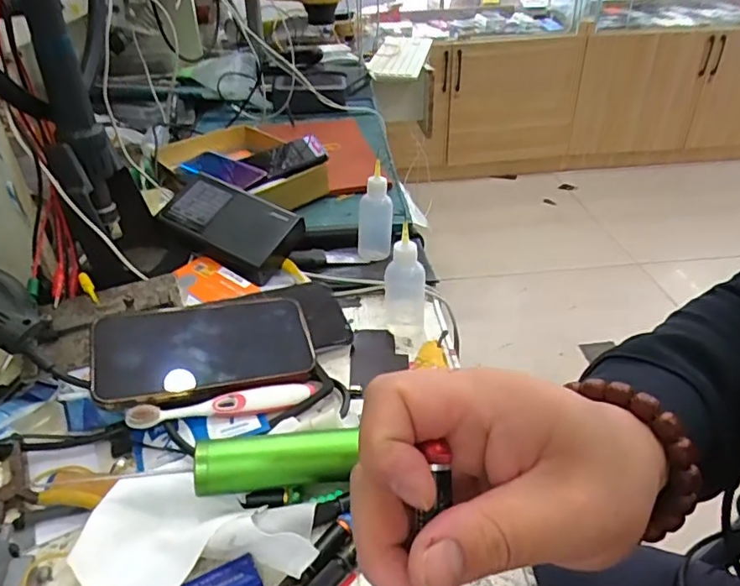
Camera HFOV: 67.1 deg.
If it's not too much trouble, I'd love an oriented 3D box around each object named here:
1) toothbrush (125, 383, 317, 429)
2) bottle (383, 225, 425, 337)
[{"bbox_3d":[-0.105,0.083,0.410,0.132,0.026,0.016,-11,36,-19],"label":"toothbrush"},{"bbox_3d":[0.032,-0.010,0.485,0.039,0.093,0.042,6,36,3],"label":"bottle"}]

